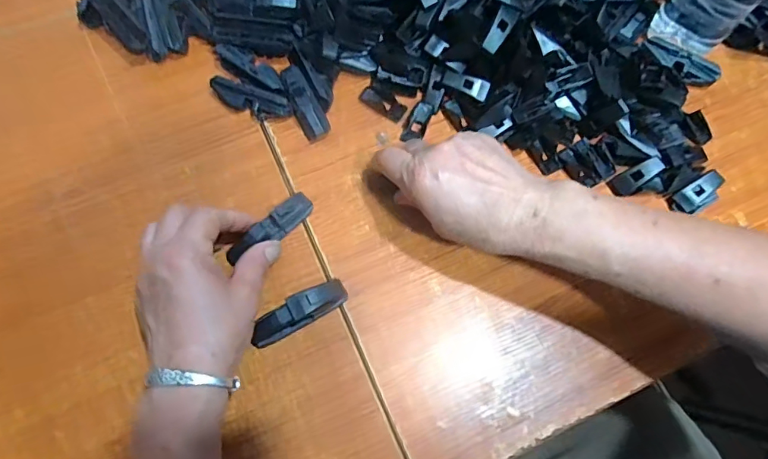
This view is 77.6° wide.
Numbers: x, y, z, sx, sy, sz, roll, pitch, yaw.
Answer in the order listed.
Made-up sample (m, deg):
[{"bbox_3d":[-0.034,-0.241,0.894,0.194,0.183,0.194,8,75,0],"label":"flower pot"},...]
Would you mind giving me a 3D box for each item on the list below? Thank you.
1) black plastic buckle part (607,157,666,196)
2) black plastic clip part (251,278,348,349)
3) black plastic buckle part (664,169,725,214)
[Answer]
[{"bbox_3d":[0.211,-0.044,0.398,0.043,0.007,0.018,-31,71,16],"label":"black plastic buckle part"},{"bbox_3d":[-0.062,0.061,0.350,0.074,0.024,0.019,-30,73,-12],"label":"black plastic clip part"},{"bbox_3d":[0.262,-0.028,0.401,0.046,0.018,0.021,-30,72,3],"label":"black plastic buckle part"}]

